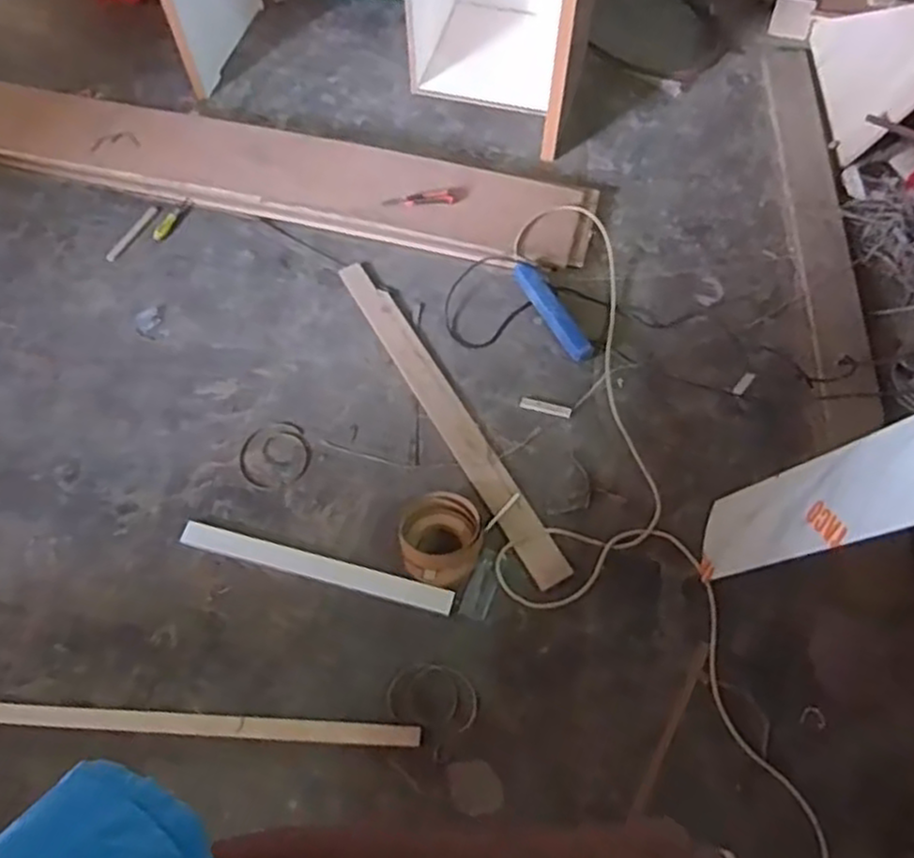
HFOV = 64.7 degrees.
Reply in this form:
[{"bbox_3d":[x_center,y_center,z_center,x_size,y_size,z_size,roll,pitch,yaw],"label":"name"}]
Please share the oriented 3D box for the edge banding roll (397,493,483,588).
[{"bbox_3d":[-0.033,0.234,1.537,0.170,0.064,0.192,-5,63,0],"label":"edge banding roll"}]

